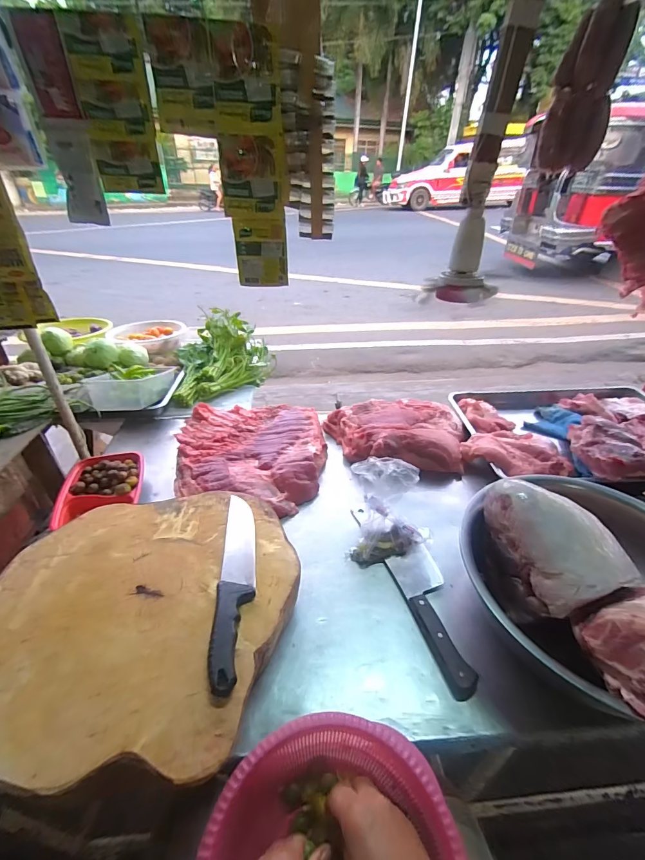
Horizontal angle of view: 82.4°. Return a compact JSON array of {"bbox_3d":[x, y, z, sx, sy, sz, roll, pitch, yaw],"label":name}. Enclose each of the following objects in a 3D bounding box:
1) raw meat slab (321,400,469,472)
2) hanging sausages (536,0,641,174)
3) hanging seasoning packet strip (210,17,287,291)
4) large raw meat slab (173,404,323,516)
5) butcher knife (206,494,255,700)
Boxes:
[{"bbox_3d":[0.184,-0.004,0.926,0.346,0.074,0.244,1,36,-1],"label":"raw meat slab"},{"bbox_3d":[0.370,-0.474,0.521,0.084,0.168,0.060,20,40,23],"label":"hanging sausages"},{"bbox_3d":[-0.106,-0.385,0.569,0.094,0.308,0.036,1,36,-2],"label":"hanging seasoning packet strip"},{"bbox_3d":[-0.171,0.047,0.865,0.348,0.054,0.337,6,36,5],"label":"large raw meat slab"},{"bbox_3d":[-0.122,0.205,0.529,0.049,0.022,0.307,0,33,-8],"label":"butcher knife"}]

